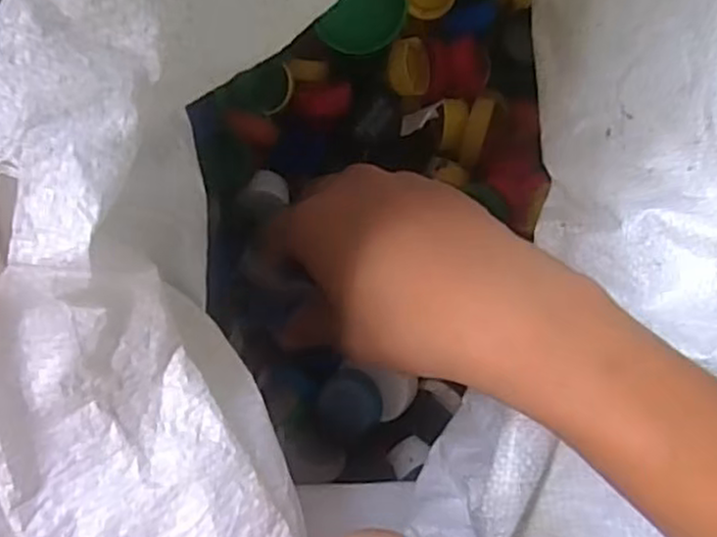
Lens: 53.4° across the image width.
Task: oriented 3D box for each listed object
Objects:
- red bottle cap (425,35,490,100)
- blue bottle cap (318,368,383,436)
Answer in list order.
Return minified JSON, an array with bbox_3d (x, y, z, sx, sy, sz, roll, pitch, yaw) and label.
[{"bbox_3d":[0.057,-0.112,0.398,0.036,0.013,0.034,0,88,-9],"label":"red bottle cap"},{"bbox_3d":[-0.004,0.064,0.343,0.029,0.010,0.030,0,88,-9],"label":"blue bottle cap"}]

